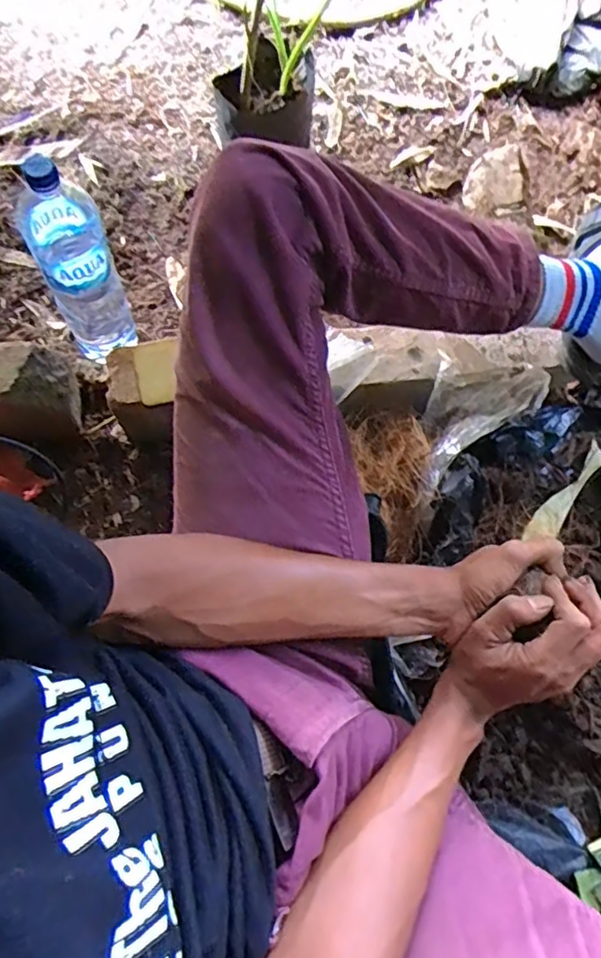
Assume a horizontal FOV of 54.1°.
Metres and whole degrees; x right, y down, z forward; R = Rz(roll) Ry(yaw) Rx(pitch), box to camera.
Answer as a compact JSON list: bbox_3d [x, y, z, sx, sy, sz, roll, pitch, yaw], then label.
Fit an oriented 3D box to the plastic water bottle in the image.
[{"bbox_3d":[-0.282,-0.256,0.756,0.100,0.335,0.085,-25,73,-9],"label":"plastic water bottle"}]

